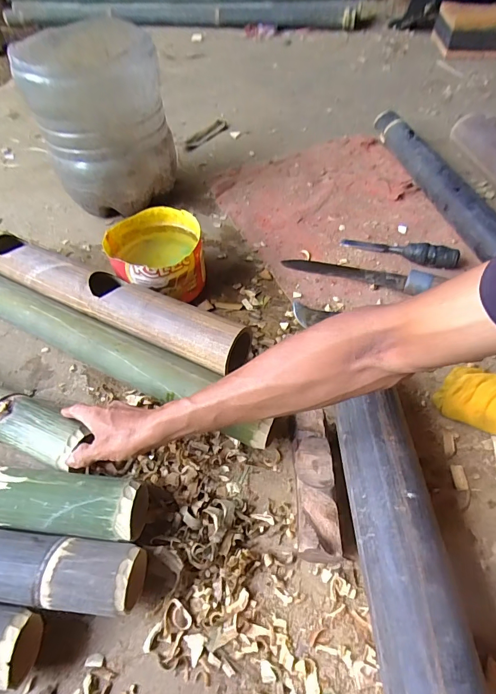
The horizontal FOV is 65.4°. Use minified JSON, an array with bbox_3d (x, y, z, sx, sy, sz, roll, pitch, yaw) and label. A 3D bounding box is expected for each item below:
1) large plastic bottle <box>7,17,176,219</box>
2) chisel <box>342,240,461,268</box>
[{"bbox_3d":[-0.291,-0.452,0.796,0.227,0.277,0.274,-20,55,-11],"label":"large plastic bottle"},{"bbox_3d":[0.271,-0.181,0.698,0.201,0.036,0.031,22,58,19],"label":"chisel"}]

